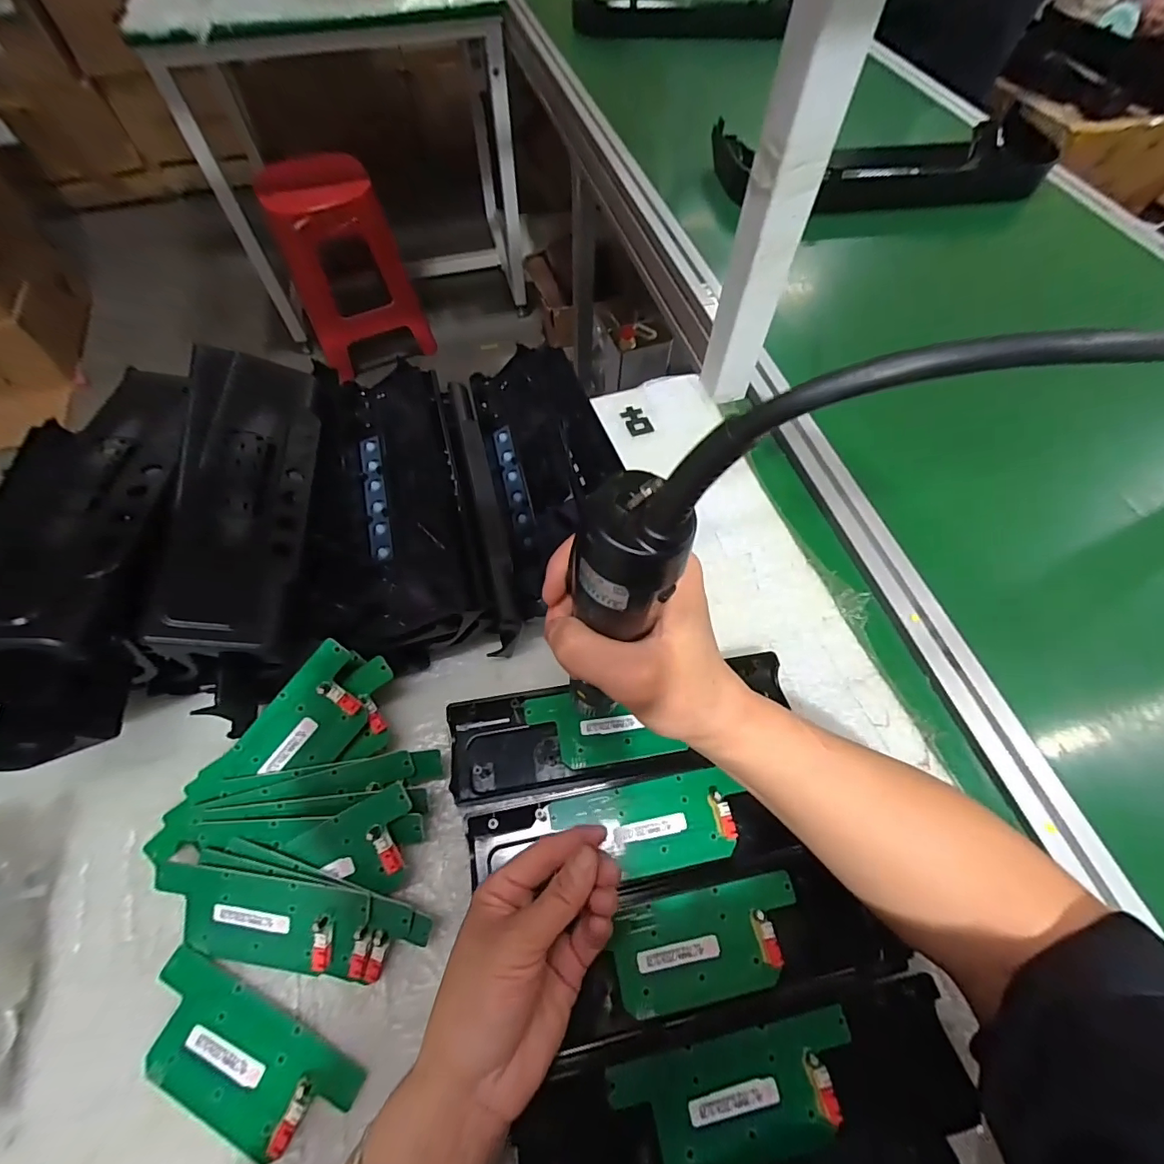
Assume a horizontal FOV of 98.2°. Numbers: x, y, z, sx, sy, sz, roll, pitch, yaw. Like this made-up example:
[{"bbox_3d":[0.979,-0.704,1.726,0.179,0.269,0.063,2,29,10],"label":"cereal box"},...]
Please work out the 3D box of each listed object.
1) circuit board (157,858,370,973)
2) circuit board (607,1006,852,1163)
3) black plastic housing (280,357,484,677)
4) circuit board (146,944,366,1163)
[{"bbox_3d":[-0.194,0.202,0.302,0.133,0.013,0.055,7,93,5],"label":"circuit board"},{"bbox_3d":[0.086,0.278,0.270,0.133,0.007,0.051,-10,63,-6],"label":"circuit board"},{"bbox_3d":[-0.146,-0.061,0.405,0.110,0.074,0.260,-11,63,-6],"label":"black plastic housing"},{"bbox_3d":[-0.193,0.268,0.281,0.131,0.008,0.055,24,65,12],"label":"circuit board"}]

